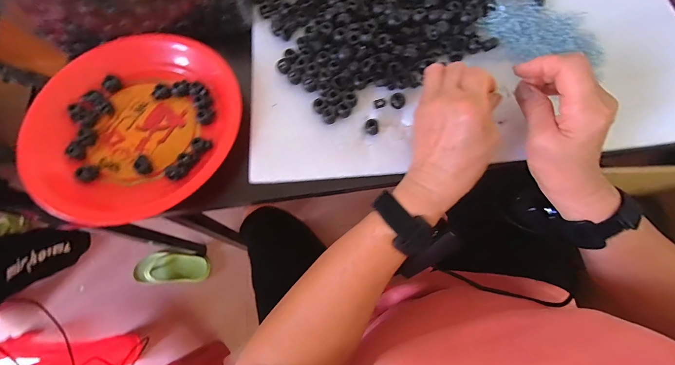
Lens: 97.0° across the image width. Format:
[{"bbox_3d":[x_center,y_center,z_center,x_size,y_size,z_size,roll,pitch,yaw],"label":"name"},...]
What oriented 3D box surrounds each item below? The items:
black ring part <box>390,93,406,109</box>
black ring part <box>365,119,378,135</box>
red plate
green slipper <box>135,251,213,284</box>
[{"bbox_3d":[0.068,-0.092,0.336,0.016,0.009,0.014,20,72,8],"label":"black ring part"},{"bbox_3d":[0.038,-0.062,0.330,0.014,0.009,0.016,-11,71,-3],"label":"black ring part"},{"bbox_3d":[-0.226,-0.068,0.337,0.216,0.037,0.221,0,71,1],"label":"red plate"},{"bbox_3d":[-0.549,0.283,0.984,0.246,0.078,0.101,2,71,2],"label":"green slipper"}]

